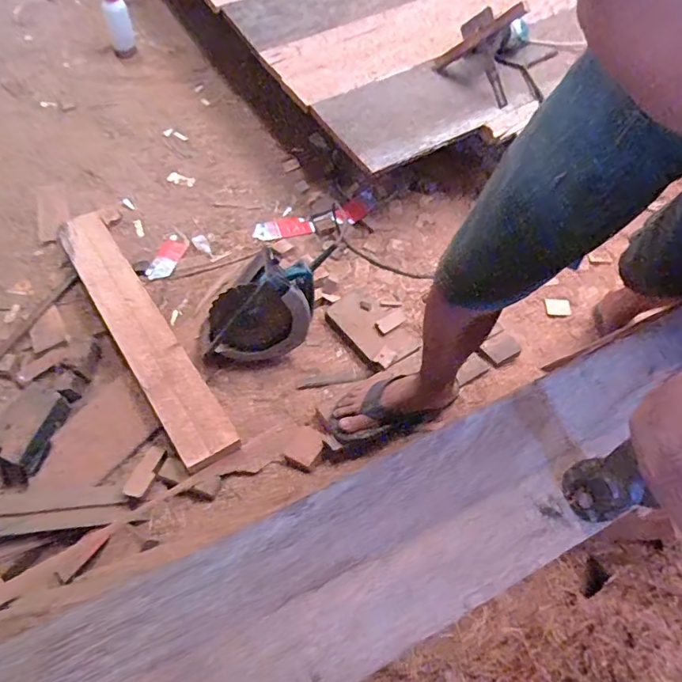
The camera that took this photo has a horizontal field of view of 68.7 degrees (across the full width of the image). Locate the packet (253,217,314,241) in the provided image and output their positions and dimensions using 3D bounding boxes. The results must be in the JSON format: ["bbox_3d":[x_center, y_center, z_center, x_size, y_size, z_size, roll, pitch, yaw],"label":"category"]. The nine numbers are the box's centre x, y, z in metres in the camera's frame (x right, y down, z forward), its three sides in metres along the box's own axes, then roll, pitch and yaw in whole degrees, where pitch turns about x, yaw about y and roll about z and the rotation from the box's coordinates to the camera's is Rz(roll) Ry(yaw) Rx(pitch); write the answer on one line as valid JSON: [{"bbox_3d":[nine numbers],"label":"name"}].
[{"bbox_3d":[-0.153,-0.300,1.330,0.156,0.015,0.061,-13,61,-7],"label":"packet"}]

